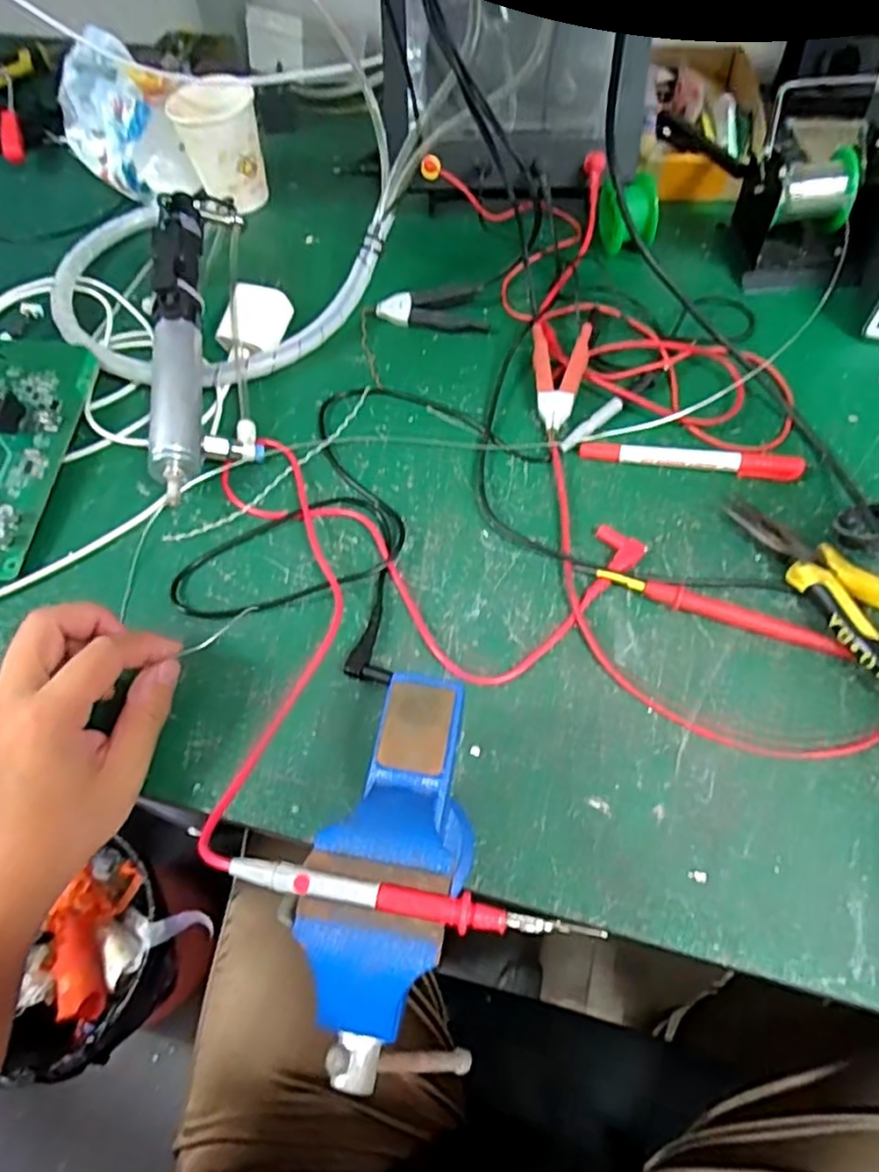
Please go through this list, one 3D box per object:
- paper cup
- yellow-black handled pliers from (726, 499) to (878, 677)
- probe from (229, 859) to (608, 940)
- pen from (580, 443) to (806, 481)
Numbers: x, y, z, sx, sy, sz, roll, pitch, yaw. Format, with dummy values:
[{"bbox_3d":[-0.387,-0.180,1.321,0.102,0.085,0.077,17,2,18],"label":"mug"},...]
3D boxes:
[{"bbox_3d":[-0.191,-0.388,0.597,0.065,0.080,0.069,-2,61,3],"label":"paper cup"},{"bbox_3d":[0.227,-0.002,0.382,0.062,0.025,0.150,-32,64,-13],"label":"yellow-black handled pliers"},{"bbox_3d":[-0.010,0.112,0.238,0.130,0.007,0.011,9,62,9],"label":"probe"},{"bbox_3d":[0.163,-0.084,0.440,0.136,0.010,0.014,9,62,9],"label":"pen"}]

